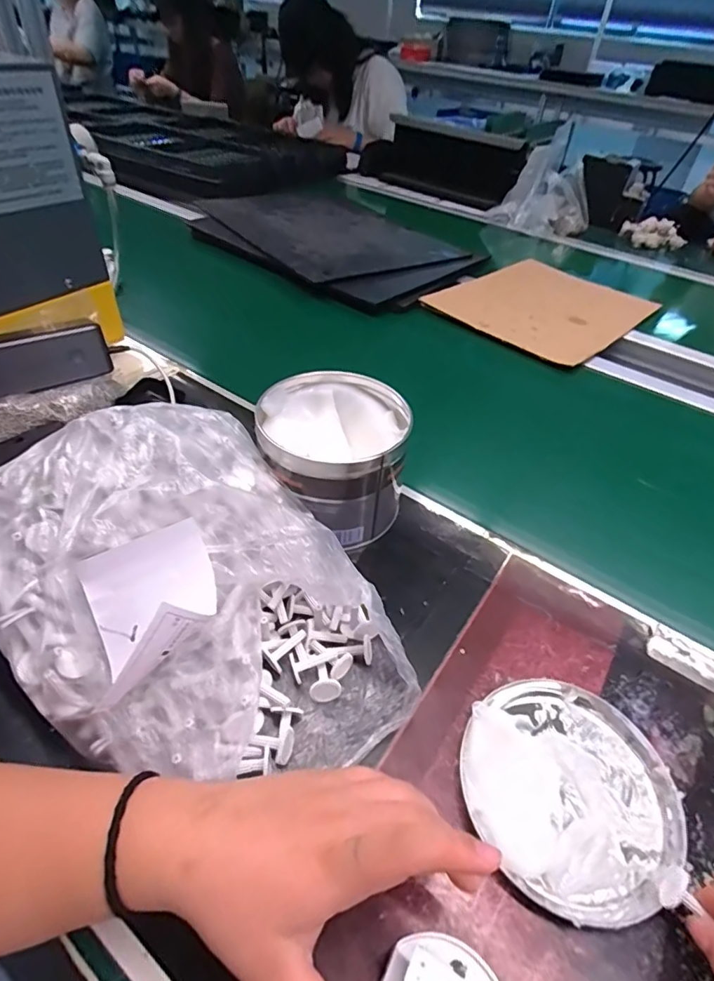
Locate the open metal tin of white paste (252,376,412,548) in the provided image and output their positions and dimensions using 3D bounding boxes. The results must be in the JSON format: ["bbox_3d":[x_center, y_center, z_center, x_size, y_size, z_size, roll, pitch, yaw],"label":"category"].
[{"bbox_3d":[-0.023,-0.026,0.447,0.123,0.102,0.121,7,44,1],"label":"open metal tin of white paste"}]

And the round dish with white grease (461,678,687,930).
[{"bbox_3d":[0.129,0.179,0.308,0.123,0.017,0.124,3,44,-3],"label":"round dish with white grease"}]

